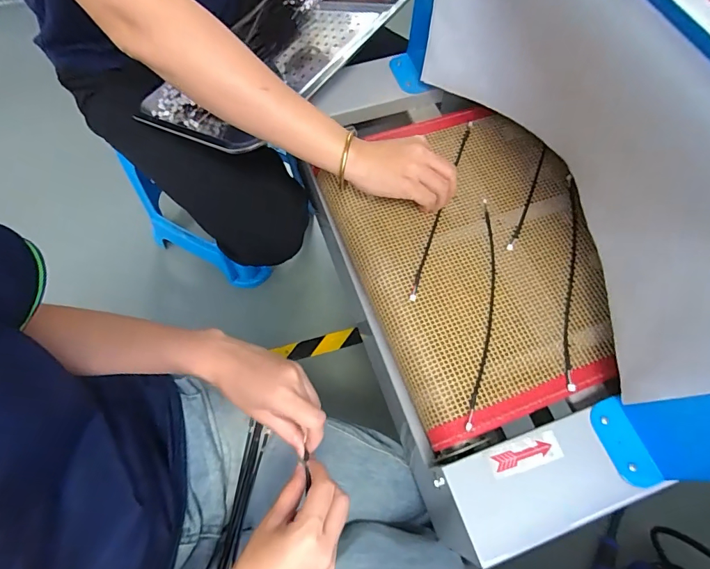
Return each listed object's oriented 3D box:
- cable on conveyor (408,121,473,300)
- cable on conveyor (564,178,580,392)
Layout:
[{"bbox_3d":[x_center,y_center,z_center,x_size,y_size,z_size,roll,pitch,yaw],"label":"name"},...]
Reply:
[{"bbox_3d":[0.110,-0.101,0.523,0.007,0.018,0.280,18,66,8],"label":"cable on conveyor"},{"bbox_3d":[0.252,-0.013,0.484,0.016,0.013,0.272,11,65,5],"label":"cable on conveyor"}]

